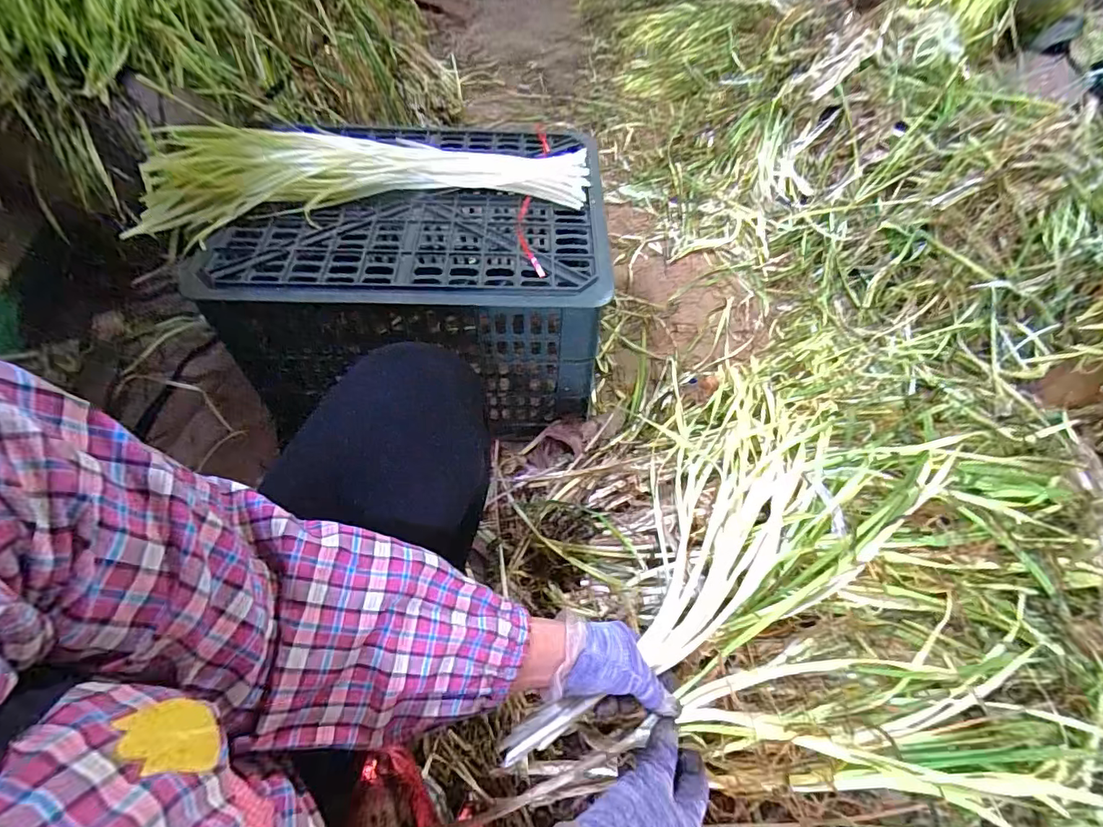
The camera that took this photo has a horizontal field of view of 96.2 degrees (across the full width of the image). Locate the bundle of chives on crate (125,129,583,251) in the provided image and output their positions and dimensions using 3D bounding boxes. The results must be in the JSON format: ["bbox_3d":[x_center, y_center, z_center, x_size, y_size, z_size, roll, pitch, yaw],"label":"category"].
[{"bbox_3d":[-0.253,-0.315,0.664,0.597,0.071,0.177,-3,57,-4],"label":"bundle of chives on crate"}]

